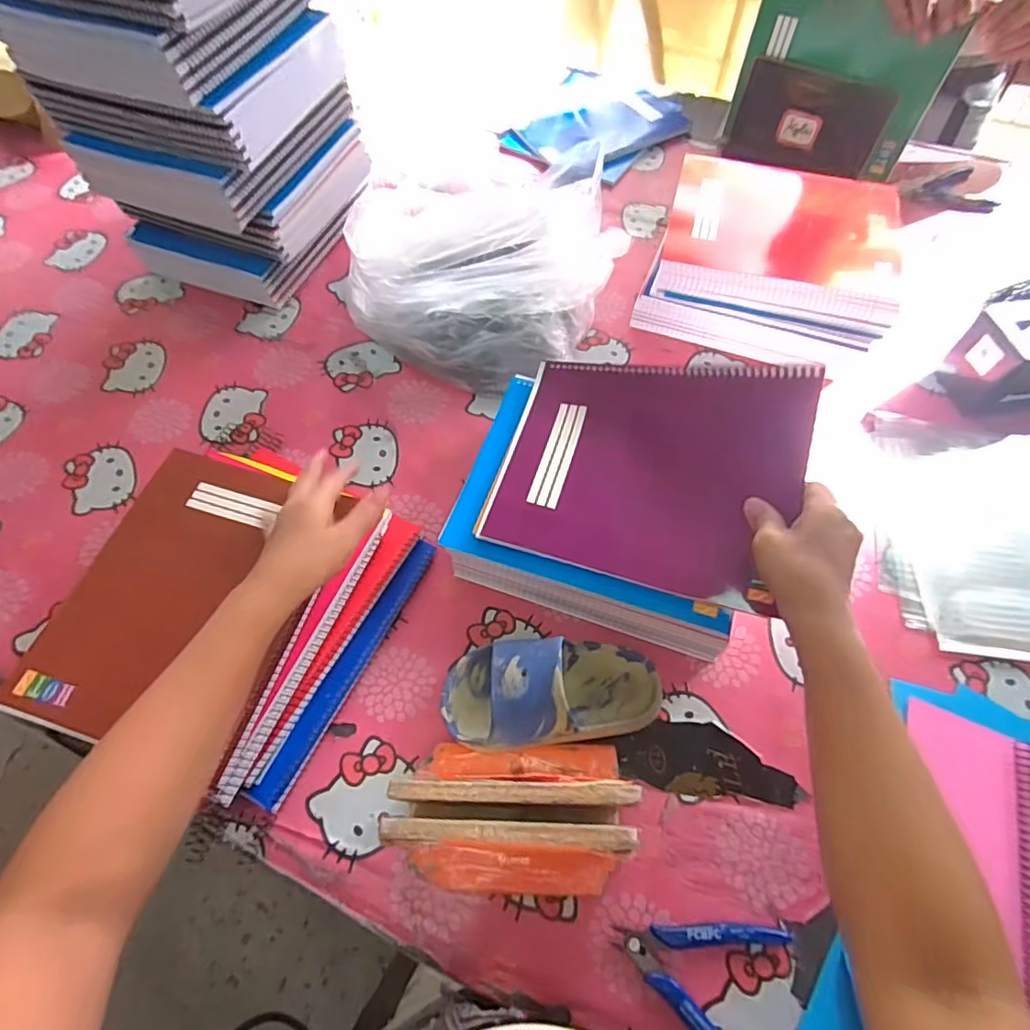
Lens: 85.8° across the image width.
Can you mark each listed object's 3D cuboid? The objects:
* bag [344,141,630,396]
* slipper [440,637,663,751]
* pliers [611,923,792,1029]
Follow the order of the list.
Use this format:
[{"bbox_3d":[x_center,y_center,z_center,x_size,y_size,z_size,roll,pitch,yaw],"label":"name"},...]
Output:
[{"bbox_3d":[-0.050,-0.259,0.610,0.252,0.157,0.188,26,66,14],"label":"bag"},{"bbox_3d":[0.031,0.141,0.449,0.174,0.062,0.079,-5,62,-2],"label":"slipper"},{"bbox_3d":[0.128,0.313,0.383,0.113,0.013,0.086,22,65,12],"label":"pliers"}]

